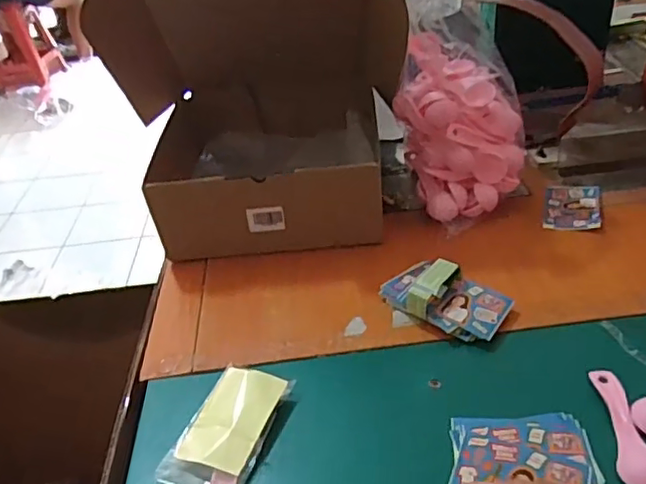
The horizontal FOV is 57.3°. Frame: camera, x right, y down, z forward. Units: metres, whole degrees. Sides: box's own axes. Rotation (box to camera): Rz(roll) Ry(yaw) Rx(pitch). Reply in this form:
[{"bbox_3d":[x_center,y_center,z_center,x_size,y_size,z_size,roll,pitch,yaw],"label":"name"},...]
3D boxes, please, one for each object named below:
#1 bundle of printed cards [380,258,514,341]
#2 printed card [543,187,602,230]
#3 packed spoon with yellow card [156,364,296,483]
[{"bbox_3d":[0.117,0.049,0.575,0.122,0.036,0.076,18,41,29],"label":"bundle of printed cards"},{"bbox_3d":[0.296,-0.041,0.701,0.060,0.004,0.088,1,37,23],"label":"printed card"},{"bbox_3d":[-0.078,0.151,0.476,0.066,0.016,0.117,8,37,19],"label":"packed spoon with yellow card"}]

